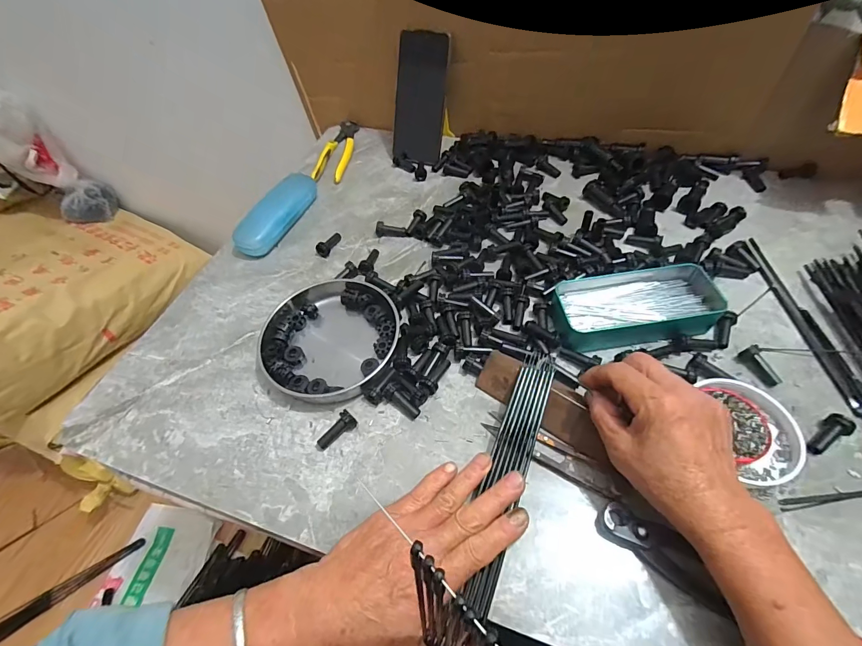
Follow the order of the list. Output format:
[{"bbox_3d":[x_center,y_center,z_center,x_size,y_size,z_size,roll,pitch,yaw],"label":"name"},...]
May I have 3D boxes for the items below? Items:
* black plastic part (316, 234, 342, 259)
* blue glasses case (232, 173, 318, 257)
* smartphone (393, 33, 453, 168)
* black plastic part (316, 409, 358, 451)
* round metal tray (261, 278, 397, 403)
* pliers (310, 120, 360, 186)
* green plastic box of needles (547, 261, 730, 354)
[{"bbox_3d":[-0.130,-0.102,0.506,0.014,0.016,0.042,20,58,19],"label":"black plastic part"},{"bbox_3d":[-0.204,-0.148,0.528,0.032,0.045,0.147,16,57,17],"label":"blue glasses case"},{"bbox_3d":[-0.016,-0.324,0.577,0.073,0.163,0.010,11,28,9],"label":"smartphone"},{"bbox_3d":[-0.086,0.099,0.357,0.014,0.015,0.039,34,64,26],"label":"black plastic part"},{"bbox_3d":[-0.109,0.011,0.410,0.152,0.026,0.137,28,61,23],"label":"round metal tray"},{"bbox_3d":[-0.149,-0.277,0.635,0.044,0.016,0.157,2,54,7],"label":"pliers"},{"bbox_3d":[0.201,-0.018,0.401,0.160,0.034,0.074,-9,54,-1],"label":"green plastic box of needles"}]

